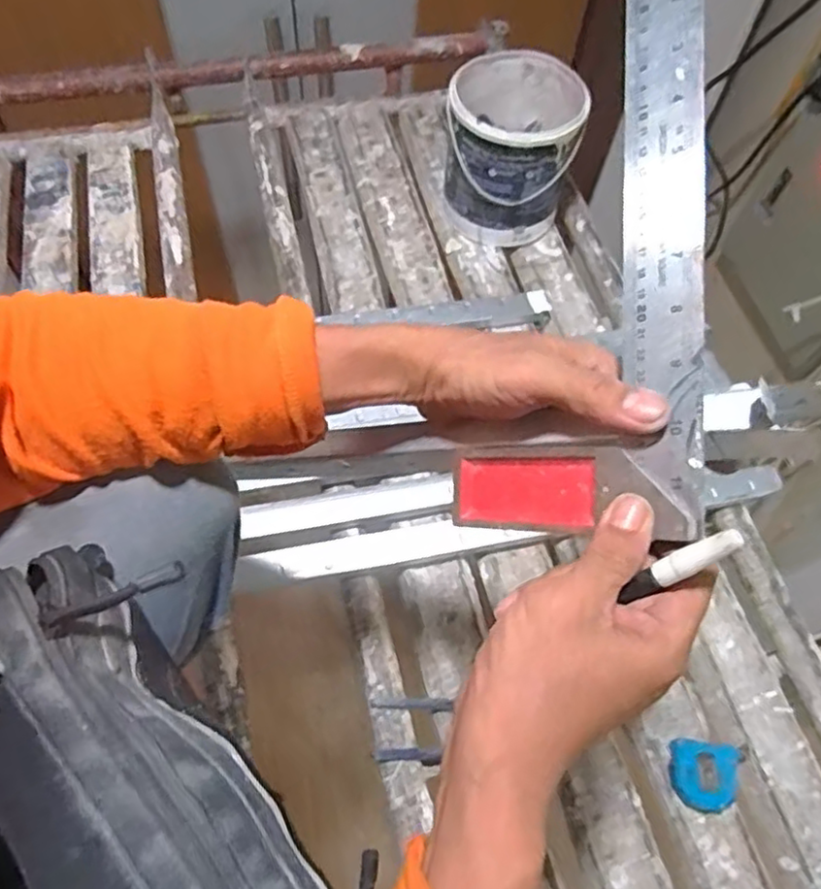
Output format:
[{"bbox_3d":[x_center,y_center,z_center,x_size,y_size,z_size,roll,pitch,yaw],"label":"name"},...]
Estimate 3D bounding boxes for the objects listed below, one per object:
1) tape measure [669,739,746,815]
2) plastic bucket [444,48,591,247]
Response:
[{"bbox_3d":[0.296,0.327,0.654,0.075,0.038,0.061,7,62,1],"label":"tape measure"},{"bbox_3d":[0.141,-0.422,0.969,0.172,0.198,0.180,1,62,-2],"label":"plastic bucket"}]

